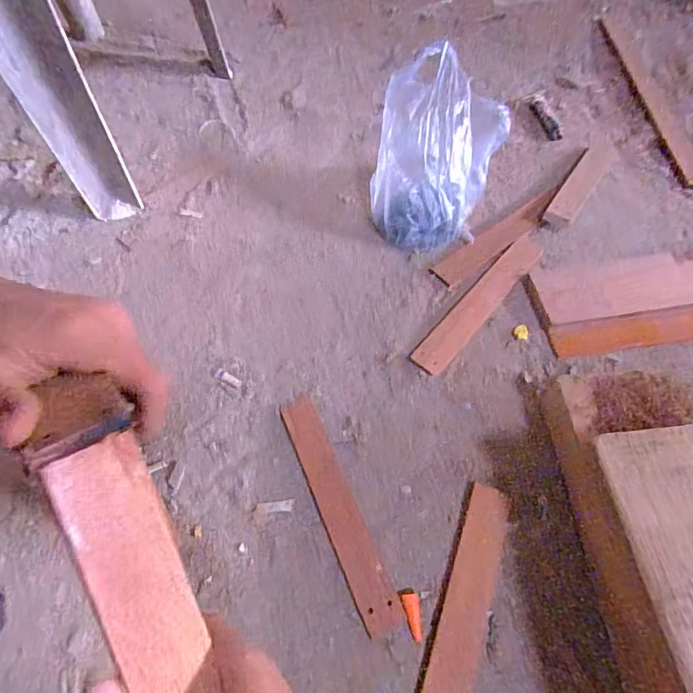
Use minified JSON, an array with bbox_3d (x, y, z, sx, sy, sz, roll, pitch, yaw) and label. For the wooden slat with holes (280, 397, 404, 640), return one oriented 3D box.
[{"bbox_3d":[-0.010,0.151,0.463,0.038,0.007,0.229,-21,57,-11],"label":"wooden slat with holes"}]

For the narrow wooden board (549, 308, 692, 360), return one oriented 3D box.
[{"bbox_3d":[0.343,-0.017,0.546,0.214,0.015,0.042,-7,55,-1],"label":"narrow wooden board"}]

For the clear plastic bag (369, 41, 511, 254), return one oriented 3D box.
[{"bbox_3d":[0.116,-0.246,0.628,0.161,0.164,0.191,11,57,10],"label":"clear plastic bag"}]

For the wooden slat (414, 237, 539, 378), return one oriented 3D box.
[{"bbox_3d":[0.159,-0.055,0.567,0.040,0.006,0.238,34,64,23],"label":"wooden slat"}]

